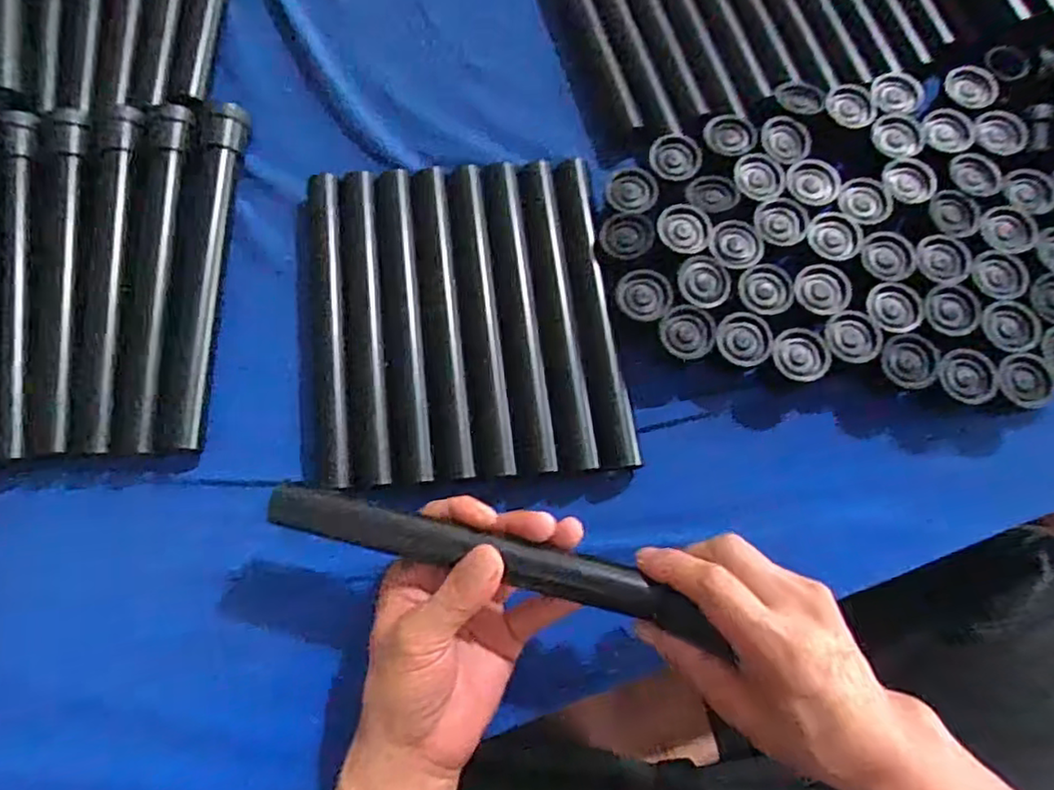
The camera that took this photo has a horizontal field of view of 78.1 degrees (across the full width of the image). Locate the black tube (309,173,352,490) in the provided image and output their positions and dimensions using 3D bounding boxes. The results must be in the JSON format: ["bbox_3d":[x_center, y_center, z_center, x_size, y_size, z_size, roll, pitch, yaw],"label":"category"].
[{"bbox_3d":[-0.132,-0.047,0.435,0.022,0.017,0.218,-6,75,-3],"label":"black tube"}]

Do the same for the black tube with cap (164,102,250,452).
[{"bbox_3d":[-0.215,-0.084,0.436,0.025,0.019,0.241,2,75,-1],"label":"black tube with cap"}]

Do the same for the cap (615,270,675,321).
[{"bbox_3d":[0.075,-0.064,0.422,0.035,0.016,0.031,42,78,9],"label":"cap"}]

